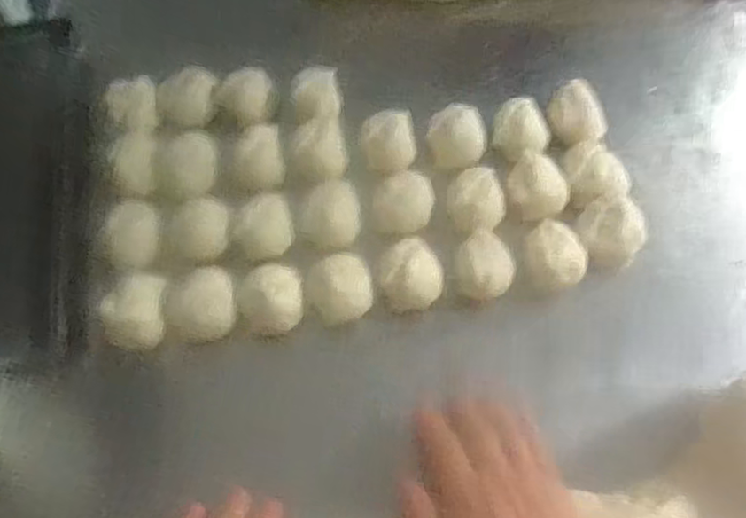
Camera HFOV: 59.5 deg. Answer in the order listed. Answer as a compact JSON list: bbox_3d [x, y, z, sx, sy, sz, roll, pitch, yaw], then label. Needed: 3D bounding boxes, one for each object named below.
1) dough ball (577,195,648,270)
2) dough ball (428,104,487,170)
[{"bbox_3d":[0.192,-0.021,0.527,0.051,0.031,0.054,0,63,0],"label":"dough ball"},{"bbox_3d":[0.074,-0.106,0.572,0.049,0.037,0.048,0,63,0],"label":"dough ball"}]

